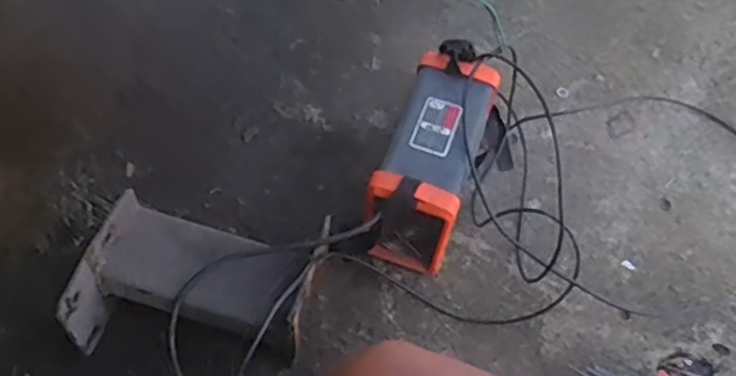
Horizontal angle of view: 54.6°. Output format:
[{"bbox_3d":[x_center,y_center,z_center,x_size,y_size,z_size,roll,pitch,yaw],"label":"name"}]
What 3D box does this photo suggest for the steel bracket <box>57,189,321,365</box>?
[{"bbox_3d":[-0.194,0.132,0.825,0.246,0.118,0.165,13,57,8],"label":"steel bracket"}]

